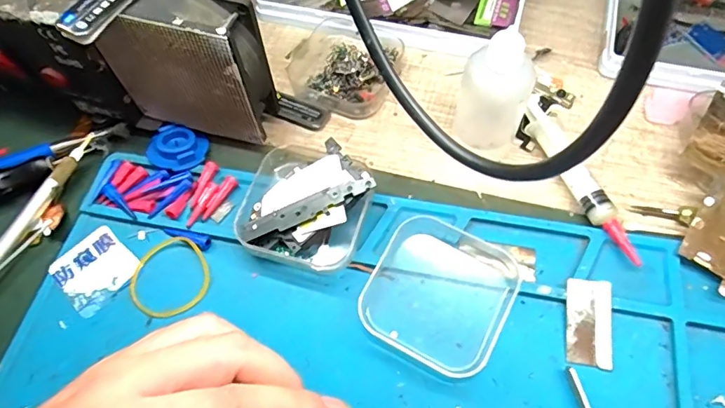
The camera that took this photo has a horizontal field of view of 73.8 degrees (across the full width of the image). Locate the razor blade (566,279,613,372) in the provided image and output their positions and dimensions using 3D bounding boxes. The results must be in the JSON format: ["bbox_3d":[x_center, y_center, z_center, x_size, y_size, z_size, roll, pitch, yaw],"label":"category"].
[{"bbox_3d":[0.106,0.055,0.225,0.020,0.004,0.039,5,72,10],"label":"razor blade"}]

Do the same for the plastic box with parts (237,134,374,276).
[{"bbox_3d":[-0.030,-0.002,0.252,0.065,0.026,0.065,15,64,12],"label":"plastic box with parts"}]

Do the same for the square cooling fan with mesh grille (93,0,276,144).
[{"bbox_3d":[-0.091,-0.071,0.256,0.082,0.083,0.028,6,63,7],"label":"square cooling fan with mesh grille"}]

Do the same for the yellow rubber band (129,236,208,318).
[{"bbox_3d":[-0.101,0.038,0.250,0.040,0.006,0.040,-2,62,3],"label":"yellow rubber band"}]

